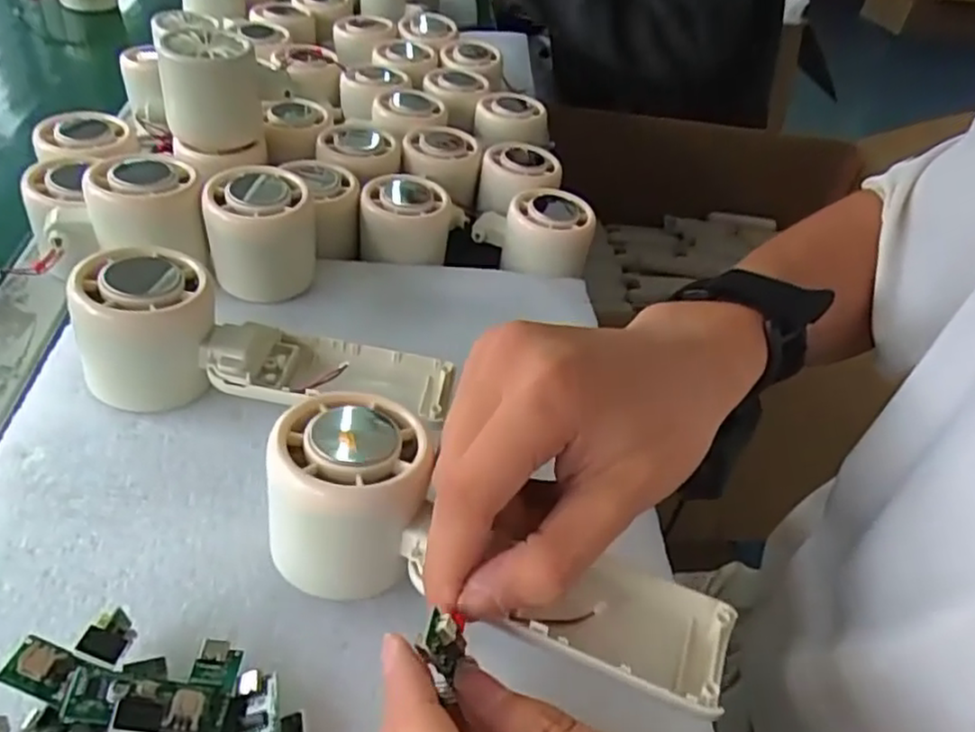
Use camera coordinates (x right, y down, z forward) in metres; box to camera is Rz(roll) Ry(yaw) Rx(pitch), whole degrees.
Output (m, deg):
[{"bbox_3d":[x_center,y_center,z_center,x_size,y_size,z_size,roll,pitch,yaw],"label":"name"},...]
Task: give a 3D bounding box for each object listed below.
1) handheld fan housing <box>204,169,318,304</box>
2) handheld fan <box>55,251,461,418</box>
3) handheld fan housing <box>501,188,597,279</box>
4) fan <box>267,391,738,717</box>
[{"bbox_3d":[-0.121,-0.069,0.375,0.053,0.060,0.054,-1,43,-12],"label":"handheld fan housing"},{"bbox_3d":[-0.095,-0.010,0.309,0.157,0.057,0.056,7,42,-4],"label":"handheld fan"},{"bbox_3d":[0.039,-0.087,0.446,0.053,0.039,0.052,8,42,-3],"label":"handheld fan housing"},{"bbox_3d":[0.002,0.061,0.242,0.159,0.048,0.071,21,41,5],"label":"fan"}]

